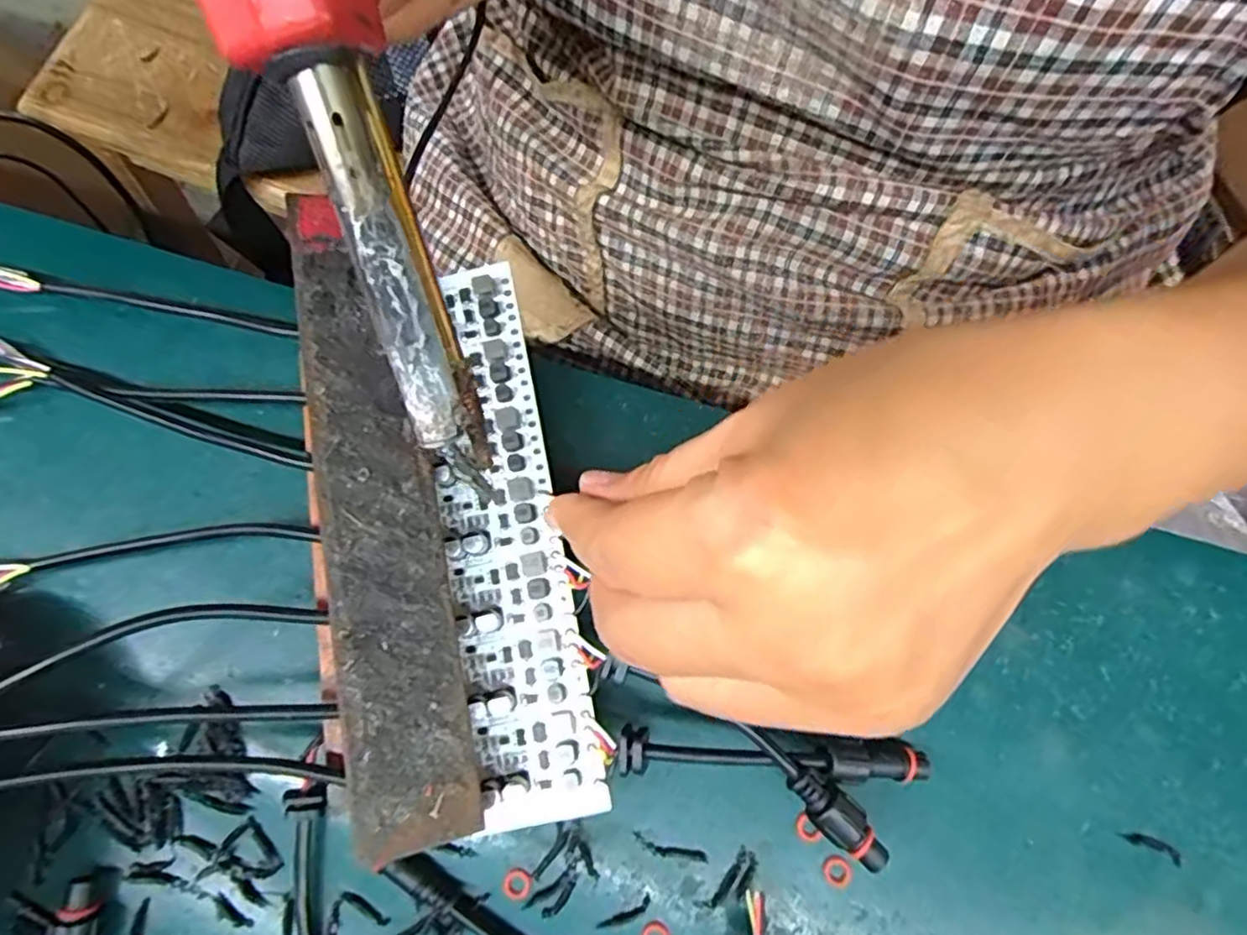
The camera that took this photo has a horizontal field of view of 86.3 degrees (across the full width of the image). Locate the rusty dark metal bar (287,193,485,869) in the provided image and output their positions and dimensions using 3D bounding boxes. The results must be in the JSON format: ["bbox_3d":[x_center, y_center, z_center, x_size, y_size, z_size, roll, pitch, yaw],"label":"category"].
[{"bbox_3d":[-0.069,0.008,0.188,0.033,0.004,0.181,-5,75,-25],"label":"rusty dark metal bar"}]

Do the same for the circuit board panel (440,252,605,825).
[{"bbox_3d":[-0.036,0.018,0.206,0.036,0.007,0.169,-8,78,-1],"label":"circuit board panel"}]

